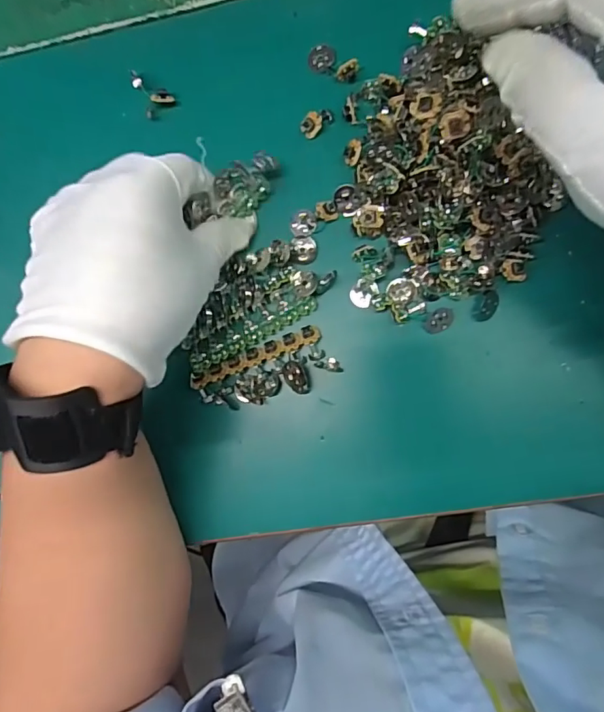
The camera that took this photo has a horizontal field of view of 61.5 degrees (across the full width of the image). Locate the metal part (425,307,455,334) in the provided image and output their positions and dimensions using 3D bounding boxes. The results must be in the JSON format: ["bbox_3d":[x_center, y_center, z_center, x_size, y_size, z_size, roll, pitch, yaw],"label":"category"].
[{"bbox_3d":[0.072,-0.019,0.267,0.015,0.007,0.011,-30,84,5],"label":"metal part"}]

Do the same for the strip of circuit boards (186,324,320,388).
[{"bbox_3d":[-0.026,0.000,0.278,0.075,0.004,0.010,-22,85,6],"label":"strip of circuit boards"}]

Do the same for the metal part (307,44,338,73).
[{"bbox_3d":[0.011,-0.169,0.288,0.017,0.004,0.015,9,89,8],"label":"metal part"}]

